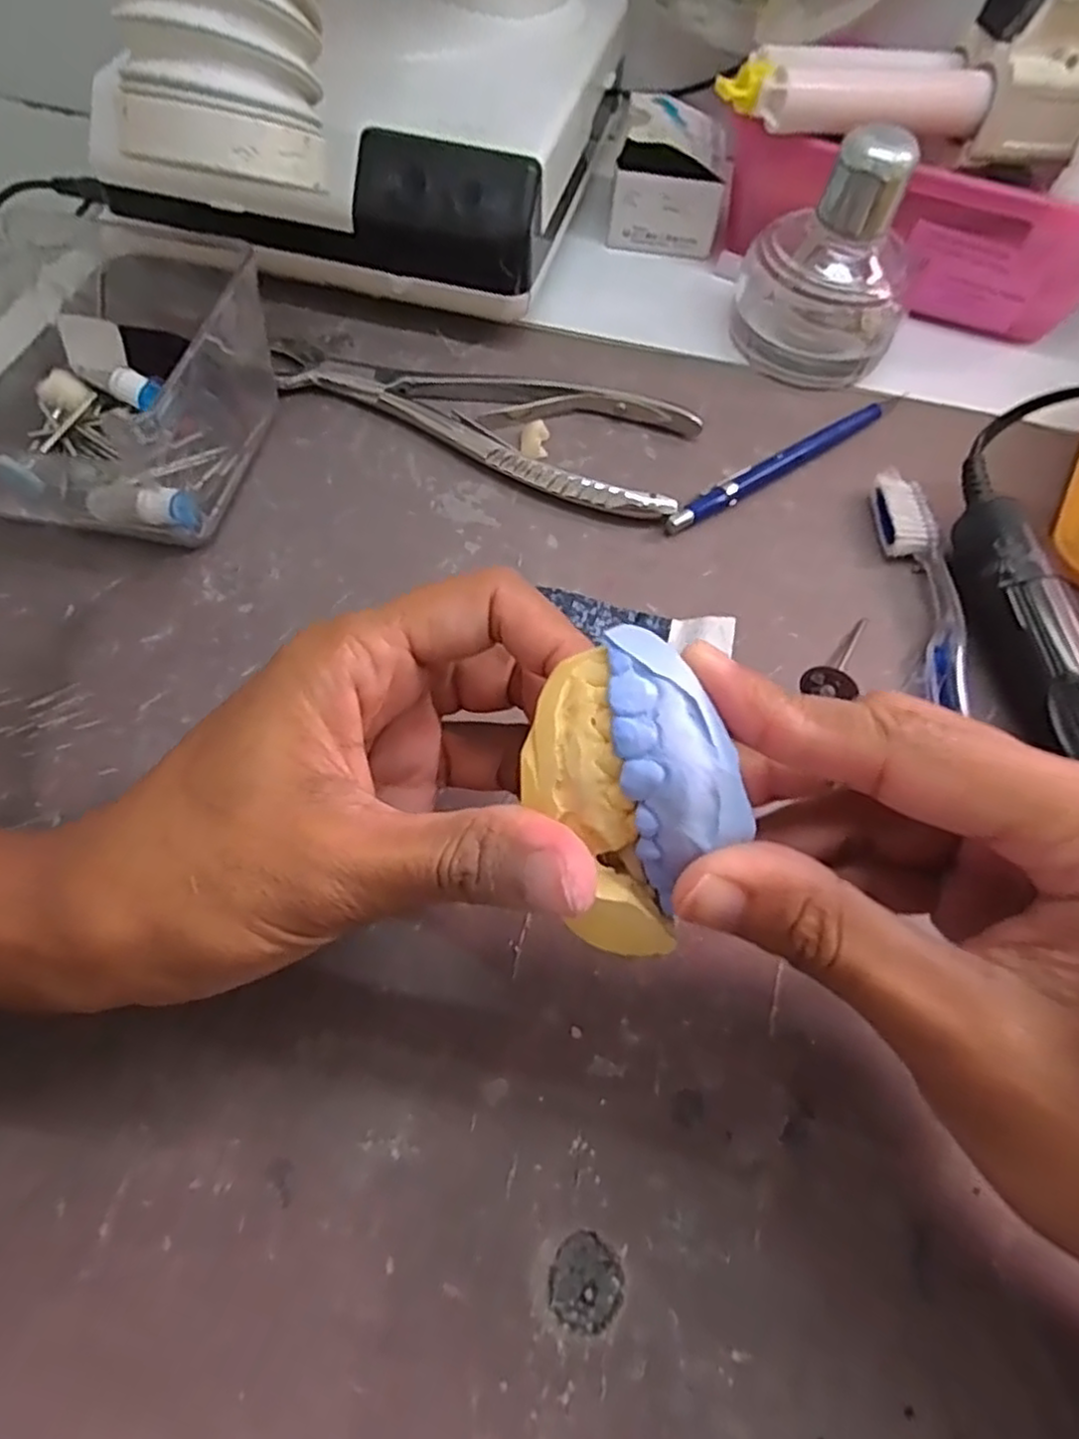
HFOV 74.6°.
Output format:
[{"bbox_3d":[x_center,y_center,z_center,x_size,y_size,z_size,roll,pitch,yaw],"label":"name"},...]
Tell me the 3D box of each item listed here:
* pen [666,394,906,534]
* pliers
[{"bbox_3d":[0.104,-0.108,0.292,0.134,0.011,0.011,-30,68,-18],"label":"pen"},{"bbox_3d":[-0.026,-0.127,0.294,0.177,0.010,0.064,17,63,5],"label":"pliers"}]

